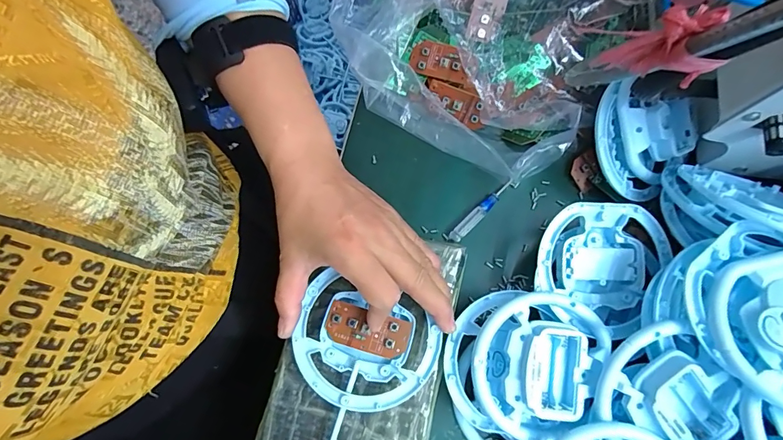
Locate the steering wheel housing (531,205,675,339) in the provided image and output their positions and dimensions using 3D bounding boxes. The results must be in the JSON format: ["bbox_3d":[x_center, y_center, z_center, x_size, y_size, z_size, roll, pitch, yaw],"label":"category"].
[{"bbox_3d":[0.160,0.028,0.322,0.090,0.027,0.091,27,78,7],"label":"steering wheel housing"}]

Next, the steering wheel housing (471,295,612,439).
[{"bbox_3d":[0.104,0.101,0.299,0.084,0.034,0.099,26,78,7],"label":"steering wheel housing"}]

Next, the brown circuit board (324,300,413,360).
[{"bbox_3d":[-0.018,0.080,0.306,0.060,0.006,0.028,17,77,2],"label":"brown circuit board"}]

